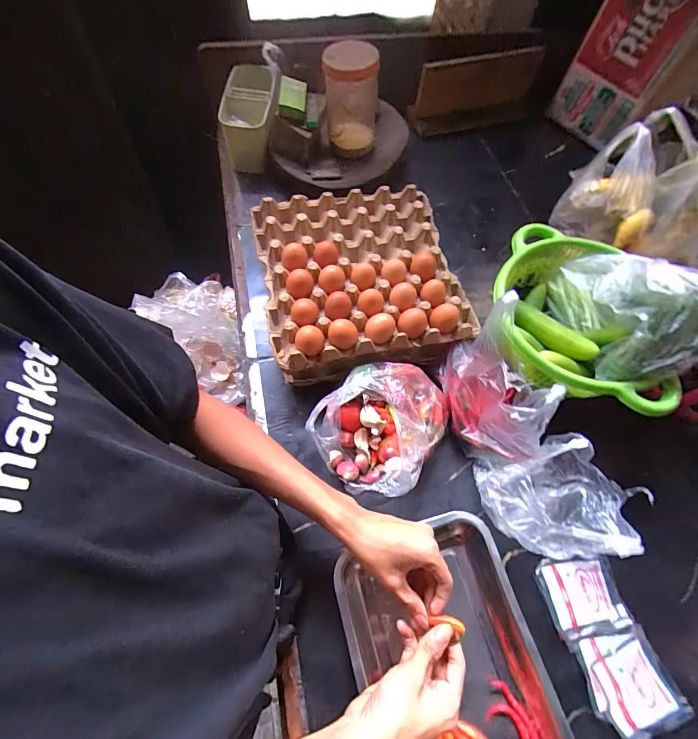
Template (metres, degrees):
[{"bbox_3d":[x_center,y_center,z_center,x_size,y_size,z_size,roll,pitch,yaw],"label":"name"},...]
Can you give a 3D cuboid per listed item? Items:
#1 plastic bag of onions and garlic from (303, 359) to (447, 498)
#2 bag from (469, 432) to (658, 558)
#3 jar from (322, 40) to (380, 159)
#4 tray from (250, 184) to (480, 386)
[{"bbox_3d":[0.047,0.072,0.492,0.152,0.105,0.180,39,70,15],"label":"plastic bag of onions and garlic"},{"bbox_3d":[0.249,0.156,0.437,0.145,0.139,0.125,-11,66,-7],"label":"bag"},{"bbox_3d":[0.003,-0.522,0.688,0.101,0.157,0.106,3,65,0],"label":"jar"},{"bbox_3d":[0.016,-0.150,0.592,0.303,0.105,0.325,-10,66,-6],"label":"tray"}]

